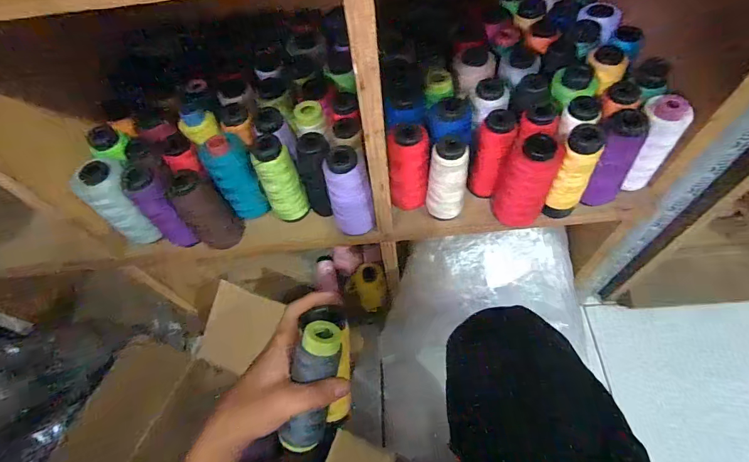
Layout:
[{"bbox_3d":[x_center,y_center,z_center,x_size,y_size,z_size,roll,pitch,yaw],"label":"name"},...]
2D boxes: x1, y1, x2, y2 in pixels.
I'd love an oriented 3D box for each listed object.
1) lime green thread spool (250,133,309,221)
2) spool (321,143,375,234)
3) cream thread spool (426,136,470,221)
[{"bbox_3d":[-0.111,-0.058,0.447,0.046,0.112,0.041,-21,59,-8],"label":"lime green thread spool"},{"bbox_3d":[-0.027,-0.041,0.420,0.045,0.108,0.041,-12,59,-2],"label":"spool"},{"bbox_3d":[0.082,-0.059,0.431,0.041,0.100,0.045,-2,59,4],"label":"cream thread spool"}]

